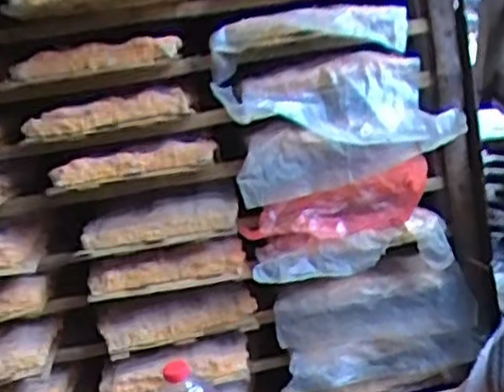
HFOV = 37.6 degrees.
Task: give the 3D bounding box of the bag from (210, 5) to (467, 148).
[{"bbox_3d":[0.114,-0.160,1.015,0.338,0.188,0.115,-10,13,-15],"label":"bag"}]

